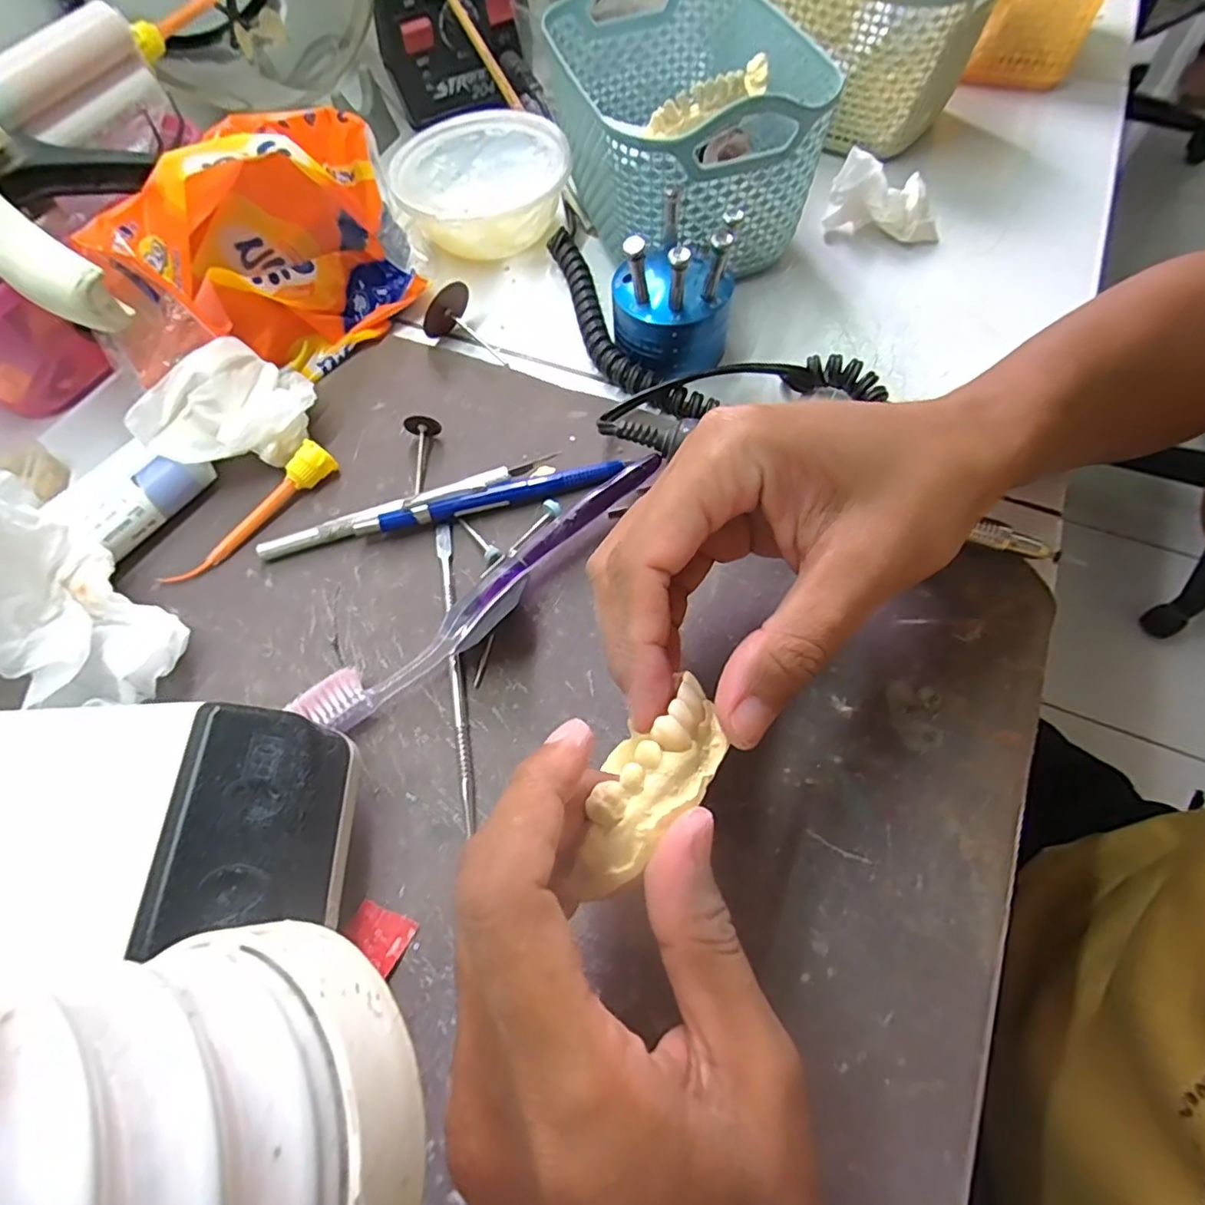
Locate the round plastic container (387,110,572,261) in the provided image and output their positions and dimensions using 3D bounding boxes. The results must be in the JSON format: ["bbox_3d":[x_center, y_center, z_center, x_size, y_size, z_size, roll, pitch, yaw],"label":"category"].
[{"bbox_3d":[-0.070,-0.245,0.362,0.100,0.039,0.100,-1,62,3],"label":"round plastic container"}]

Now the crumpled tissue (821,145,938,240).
[{"bbox_3d":[0.163,-0.231,0.345,0.062,0.043,0.019,11,64,9],"label":"crumpled tissue"}]

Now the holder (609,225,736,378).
[{"bbox_3d":[0.034,-0.149,0.291,0.057,0.066,0.048,10,64,9],"label":"holder"}]

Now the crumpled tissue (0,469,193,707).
[{"bbox_3d":[-0.202,-0.002,0.209,0.066,0.098,0.047,38,71,20],"label":"crumpled tissue"}]

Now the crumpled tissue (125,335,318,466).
[{"bbox_3d":[-0.174,-0.088,0.286,0.072,0.039,0.052,-40,67,-16],"label":"crumpled tissue"}]

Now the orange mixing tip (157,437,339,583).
[{"bbox_3d":[-0.161,-0.041,0.274,0.013,0.015,0.088,38,71,20],"label":"orange mixing tip"}]

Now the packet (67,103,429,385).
[{"bbox_3d":[-0.164,-0.168,0.297,0.054,0.093,0.152,39,71,21],"label":"packet"}]

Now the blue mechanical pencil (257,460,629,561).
[{"bbox_3d":[-0.071,-0.042,0.271,0.162,0.013,0.011,-14,63,-4],"label":"blue mechanical pencil"}]

